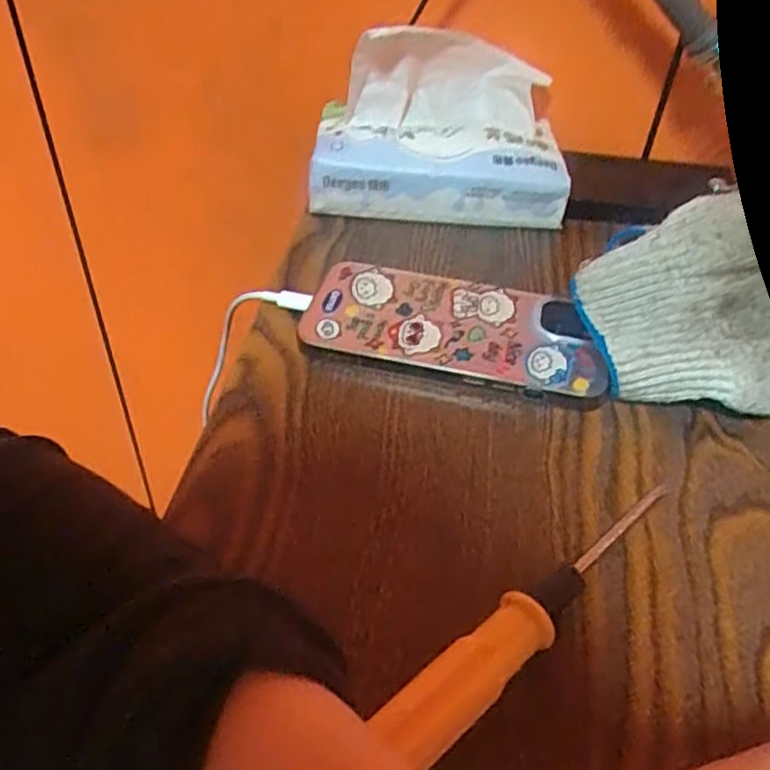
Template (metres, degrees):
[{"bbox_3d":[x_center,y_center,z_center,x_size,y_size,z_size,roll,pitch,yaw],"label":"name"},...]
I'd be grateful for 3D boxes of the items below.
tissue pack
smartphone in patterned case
[{"bbox_3d":[0.029,-0.152,0.406,0.144,0.078,0.088,-1,45,-4],"label":"tissue pack"},{"bbox_3d":[0.033,-0.028,0.337,0.136,0.016,0.062,10,45,7],"label":"smartphone in patterned case"}]

